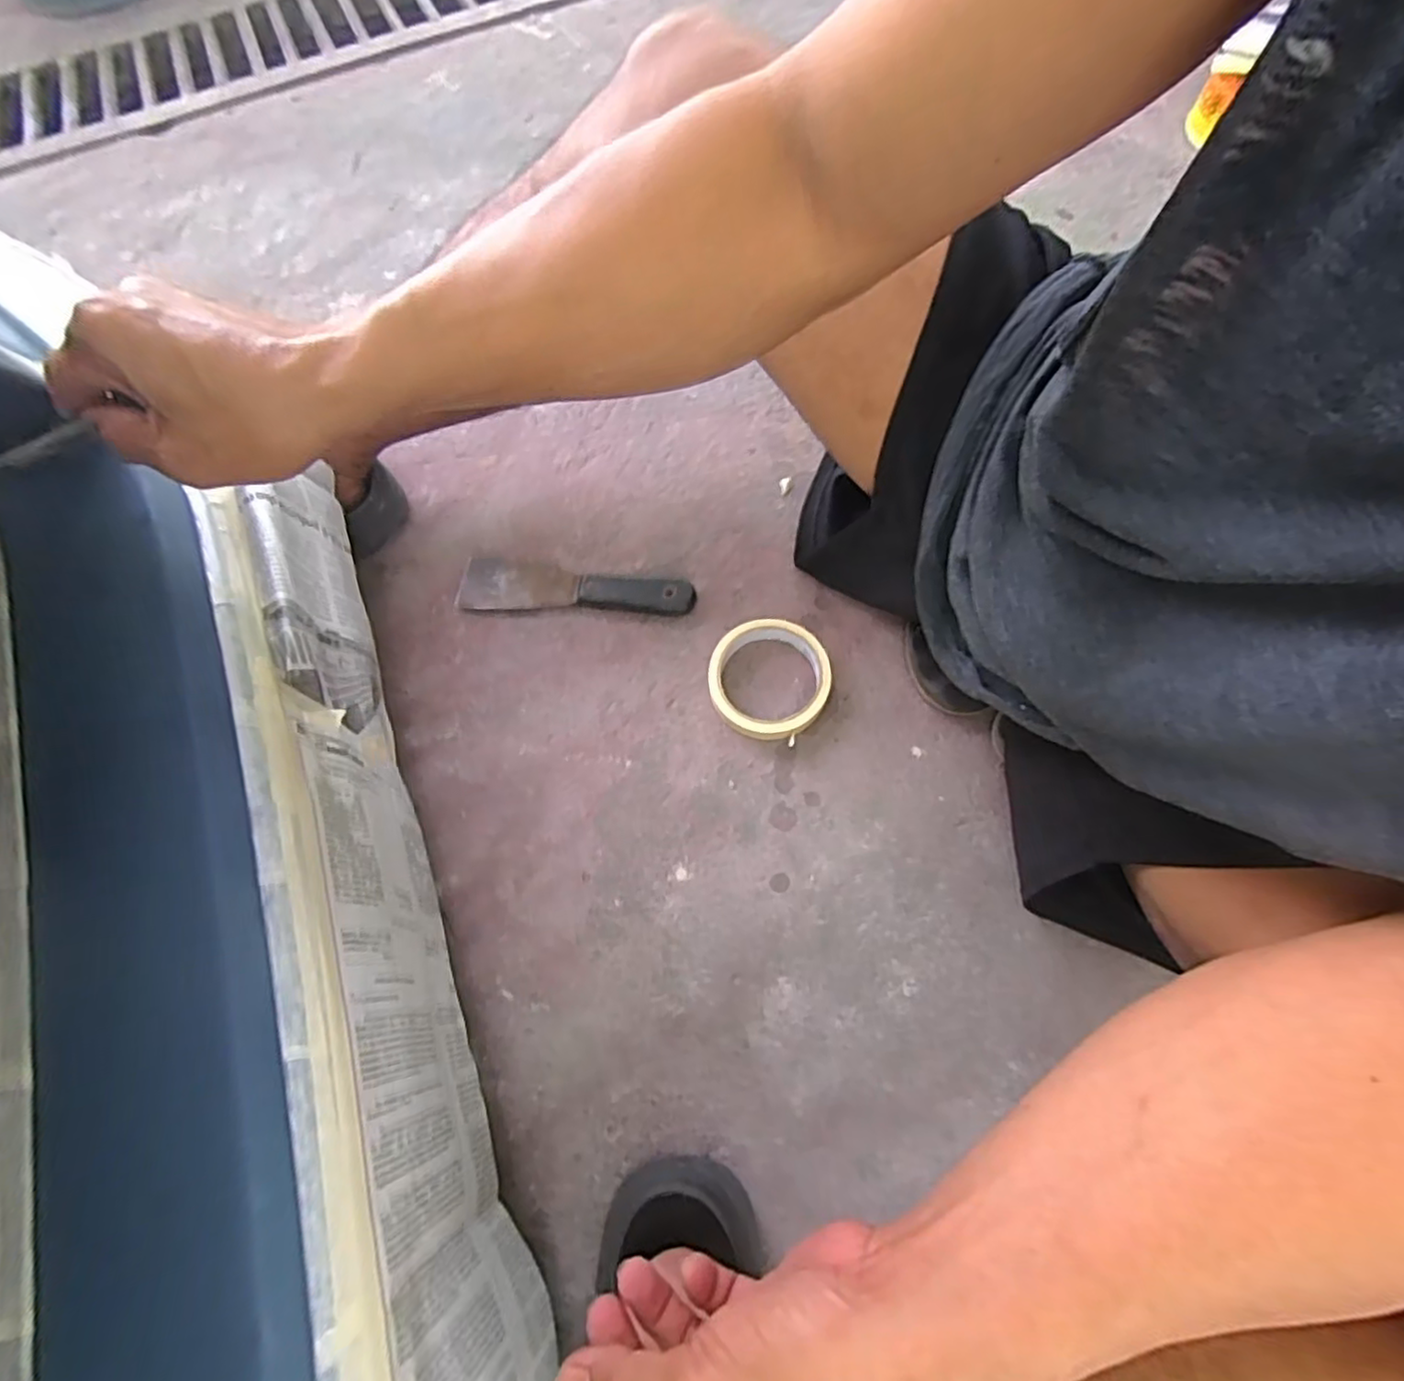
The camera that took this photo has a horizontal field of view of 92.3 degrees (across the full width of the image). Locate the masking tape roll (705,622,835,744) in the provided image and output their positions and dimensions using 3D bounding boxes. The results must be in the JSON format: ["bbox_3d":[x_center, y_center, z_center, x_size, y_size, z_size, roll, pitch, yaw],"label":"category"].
[{"bbox_3d":[0.052,-0.009,0.524,0.093,0.019,0.093,-1,68,3],"label":"masking tape roll"}]

